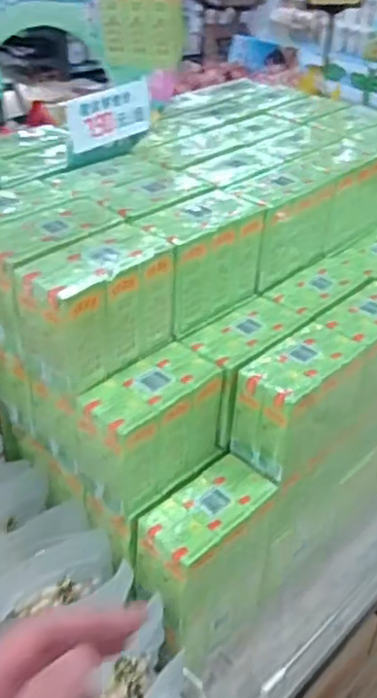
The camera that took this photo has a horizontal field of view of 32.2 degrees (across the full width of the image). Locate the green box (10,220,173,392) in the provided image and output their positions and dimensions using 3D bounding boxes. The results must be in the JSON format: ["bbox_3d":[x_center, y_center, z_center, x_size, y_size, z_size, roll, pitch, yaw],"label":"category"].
[{"bbox_3d":[-0.093,-0.047,0.688,0.083,0.120,0.153,28,45,32],"label":"green box"}]

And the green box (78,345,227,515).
[{"bbox_3d":[-0.039,0.082,0.712,0.083,0.124,0.164,28,45,32],"label":"green box"}]

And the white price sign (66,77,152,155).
[{"bbox_3d":[-0.103,-0.314,0.874,0.006,0.070,0.136,24,42,38],"label":"white price sign"}]

